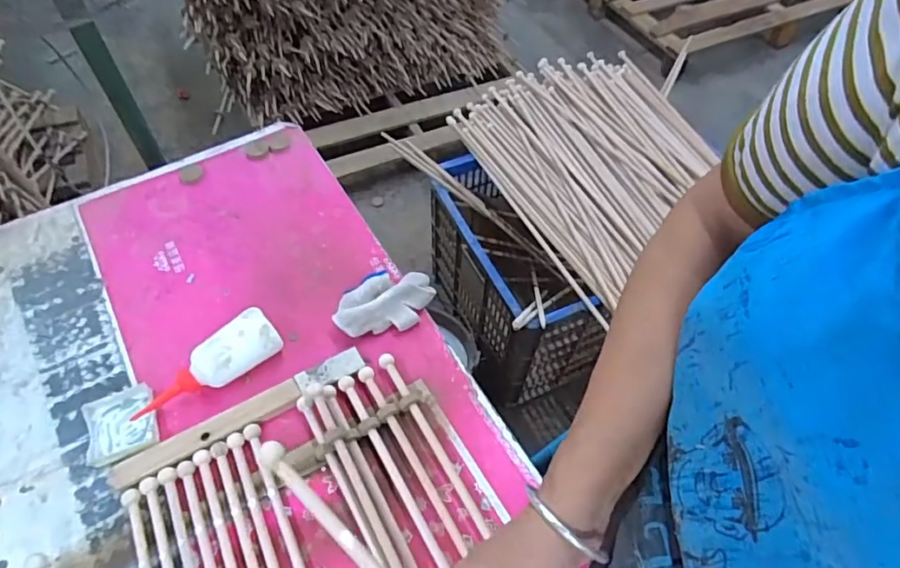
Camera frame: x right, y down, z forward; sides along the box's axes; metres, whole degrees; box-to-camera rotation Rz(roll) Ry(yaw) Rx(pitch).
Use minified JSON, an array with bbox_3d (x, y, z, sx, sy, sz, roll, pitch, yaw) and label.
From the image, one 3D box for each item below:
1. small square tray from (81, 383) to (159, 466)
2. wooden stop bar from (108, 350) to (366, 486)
[{"bbox_3d":[-0.381,0.162,0.634,0.075,0.014,0.080,-16,57,-12],"label":"small square tray"},{"bbox_3d":[-0.238,0.152,0.634,0.289,0.015,0.034,-26,60,-18],"label":"wooden stop bar"}]

